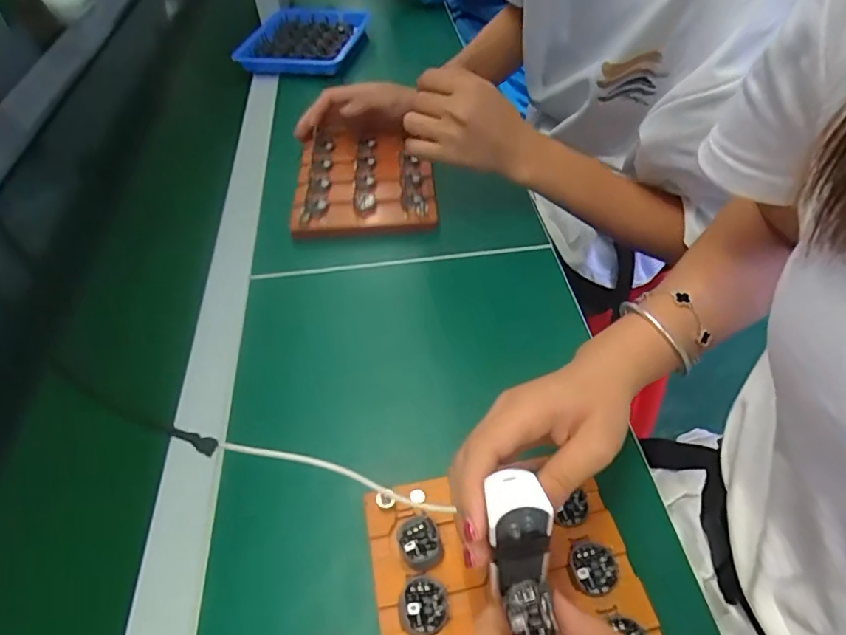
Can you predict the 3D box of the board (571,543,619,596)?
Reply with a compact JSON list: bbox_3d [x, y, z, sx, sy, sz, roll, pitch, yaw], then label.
[{"bbox_3d":[0.100,0.146,0.311,0.026,0.004,0.027,-3,47,3],"label":"board"}]

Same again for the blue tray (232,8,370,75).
[{"bbox_3d":[-0.196,-0.458,0.884,0.171,0.036,0.218,8,48,12],"label":"blue tray"}]

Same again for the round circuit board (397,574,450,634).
[{"bbox_3d":[0.000,0.160,0.300,0.028,0.008,0.032,-13,47,-7],"label":"round circuit board"}]

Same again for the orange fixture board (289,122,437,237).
[{"bbox_3d":[-0.065,-0.158,0.597,0.150,0.024,0.188,-5,47,1],"label":"orange fixture board"}]

